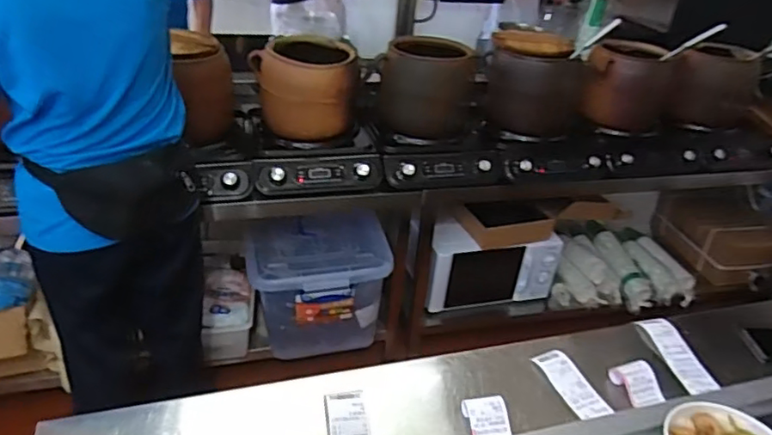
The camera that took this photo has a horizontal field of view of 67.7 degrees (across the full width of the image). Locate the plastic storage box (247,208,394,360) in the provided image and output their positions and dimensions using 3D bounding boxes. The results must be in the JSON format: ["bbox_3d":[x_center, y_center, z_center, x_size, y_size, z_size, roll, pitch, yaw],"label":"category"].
[{"bbox_3d":[-0.212,0.213,1.760,0.382,0.382,0.307,-3,32,-14],"label":"plastic storage box"}]

